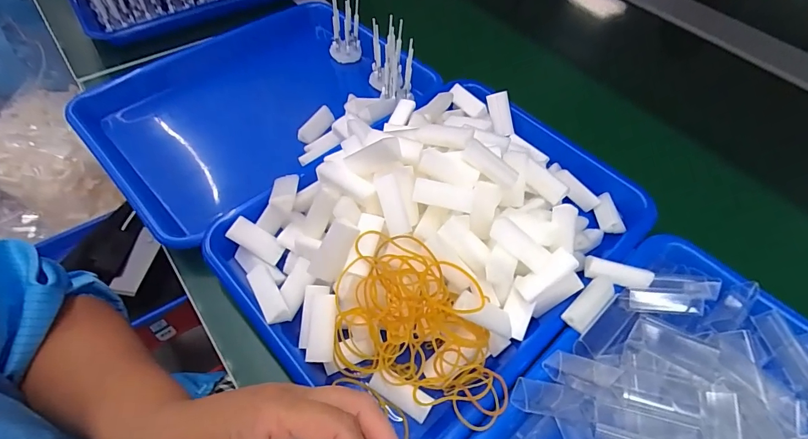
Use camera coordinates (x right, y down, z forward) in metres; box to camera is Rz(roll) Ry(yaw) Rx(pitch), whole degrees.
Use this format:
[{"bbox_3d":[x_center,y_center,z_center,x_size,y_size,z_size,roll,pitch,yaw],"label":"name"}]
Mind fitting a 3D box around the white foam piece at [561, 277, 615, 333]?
[{"bbox_3d":[0.138,0.064,0.309,0.048,0.014,0.018,-38,52,-22],"label":"white foam piece"}]

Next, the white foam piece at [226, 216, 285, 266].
[{"bbox_3d":[-0.118,0.017,0.335,0.045,0.011,0.020,36,57,-11],"label":"white foam piece"}]

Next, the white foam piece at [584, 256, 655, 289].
[{"bbox_3d":[0.164,0.041,0.318,0.047,0.012,0.014,16,56,9],"label":"white foam piece"}]

